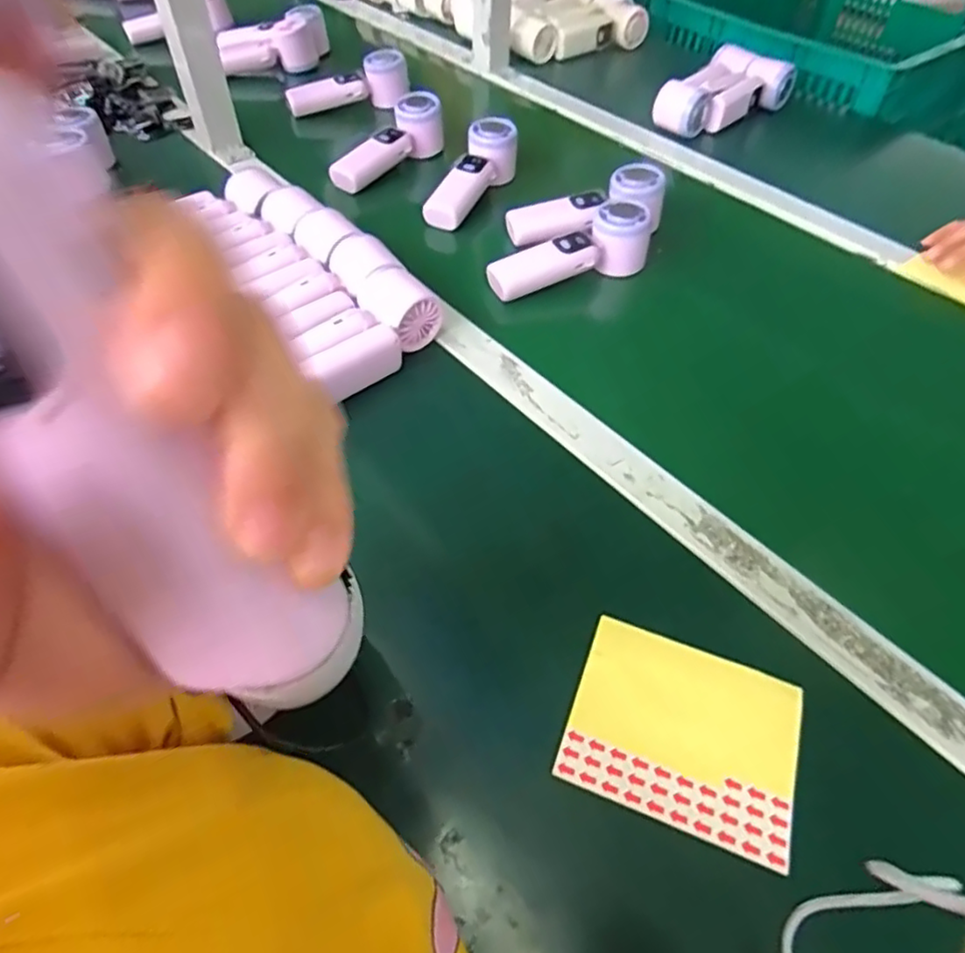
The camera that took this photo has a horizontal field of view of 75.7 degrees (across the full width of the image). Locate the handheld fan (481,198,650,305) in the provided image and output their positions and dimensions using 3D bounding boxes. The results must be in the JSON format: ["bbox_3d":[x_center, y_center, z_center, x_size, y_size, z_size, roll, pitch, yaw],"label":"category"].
[{"bbox_3d":[0.077,-0.221,0.609,0.170,0.062,0.067,-15,52,-14],"label":"handheld fan"}]

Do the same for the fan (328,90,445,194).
[{"bbox_3d":[-0.114,-0.397,0.754,0.046,0.082,0.154,31,56,22],"label":"fan"}]

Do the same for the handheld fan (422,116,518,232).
[{"bbox_3d":[-0.011,-0.338,0.709,0.053,0.053,0.159,24,68,17],"label":"handheld fan"}]

